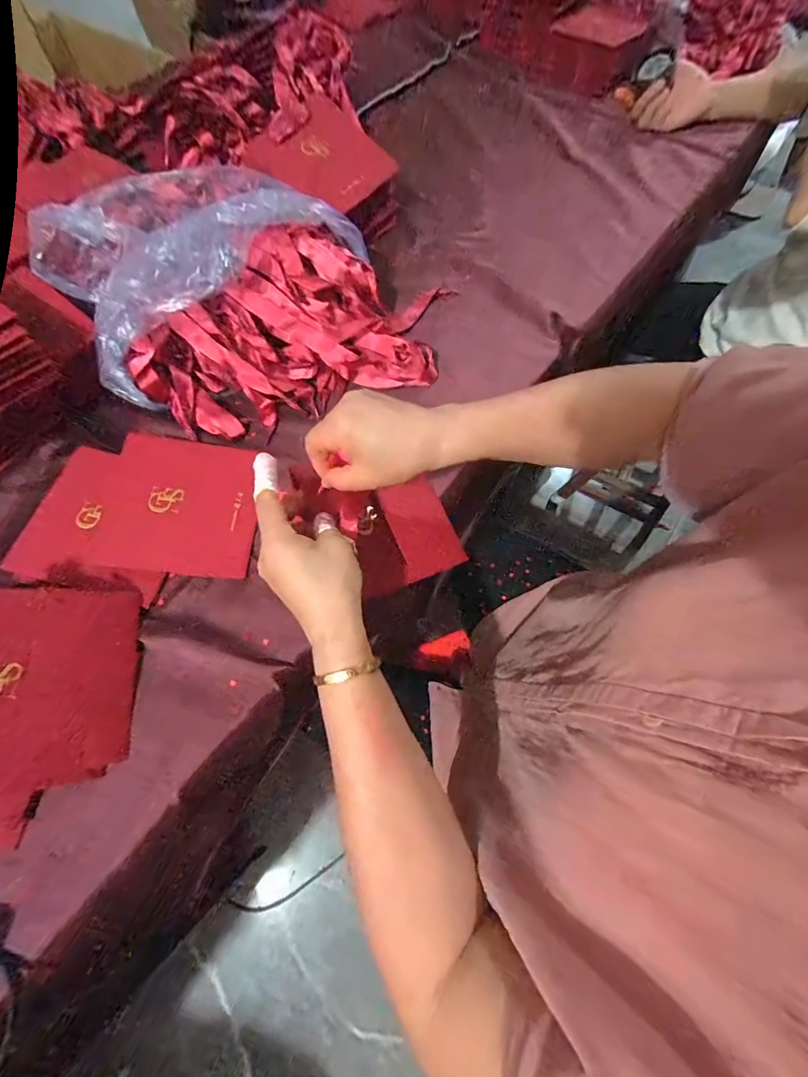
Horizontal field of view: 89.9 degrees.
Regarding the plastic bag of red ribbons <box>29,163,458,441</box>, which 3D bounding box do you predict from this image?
[{"bbox_3d":[-0.173,-0.266,0.440,0.405,0.102,0.297,23,70,9],"label":"plastic bag of red ribbons"}]

